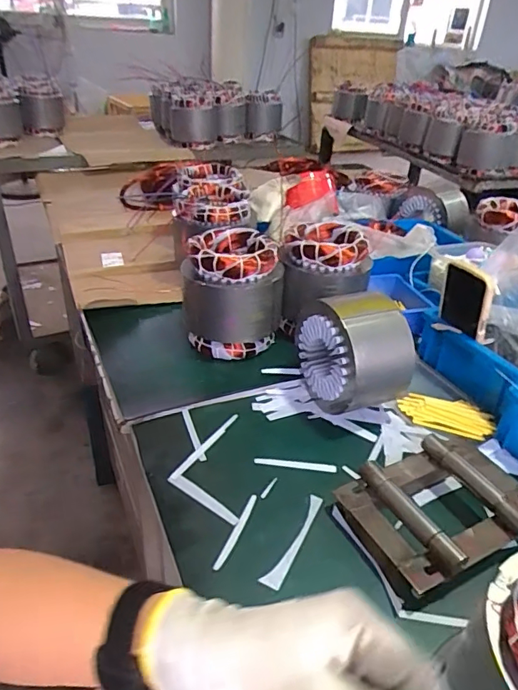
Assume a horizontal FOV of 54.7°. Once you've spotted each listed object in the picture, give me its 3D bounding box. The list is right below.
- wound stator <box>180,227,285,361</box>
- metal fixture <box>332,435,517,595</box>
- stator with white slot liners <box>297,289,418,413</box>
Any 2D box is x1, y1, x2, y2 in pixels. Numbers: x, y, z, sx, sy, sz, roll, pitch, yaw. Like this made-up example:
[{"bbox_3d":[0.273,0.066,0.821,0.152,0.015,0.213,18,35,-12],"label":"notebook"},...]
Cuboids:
[{"bbox_3d":[-0.039,-0.080,0.762,0.144,0.158,0.141,2,34,-1],"label":"wound stator"},{"bbox_3d":[0.199,0.168,0.537,0.205,0.050,0.135,-17,39,-26],"label":"metal fixture"},{"bbox_3d":[0.127,0.010,0.670,0.113,0.151,0.133,-10,36,-17],"label":"stator with white slot liners"}]

